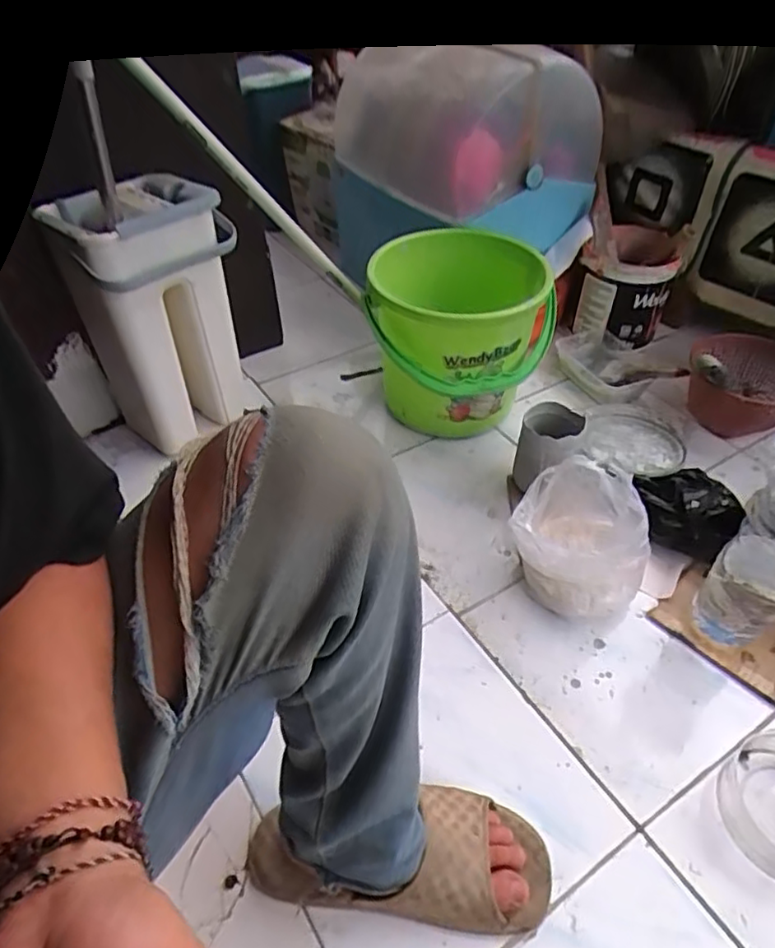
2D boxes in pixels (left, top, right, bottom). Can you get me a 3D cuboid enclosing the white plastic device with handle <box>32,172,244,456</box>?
[{"bbox_3d":[-0.342,-0.242,0.963,0.216,0.331,0.169,-36,54,-28],"label":"white plastic device with handle"}]

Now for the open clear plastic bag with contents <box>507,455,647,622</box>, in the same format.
[{"bbox_3d":[0.240,0.088,0.777,0.157,0.151,0.145,24,50,22],"label":"open clear plastic bag with contents"}]

